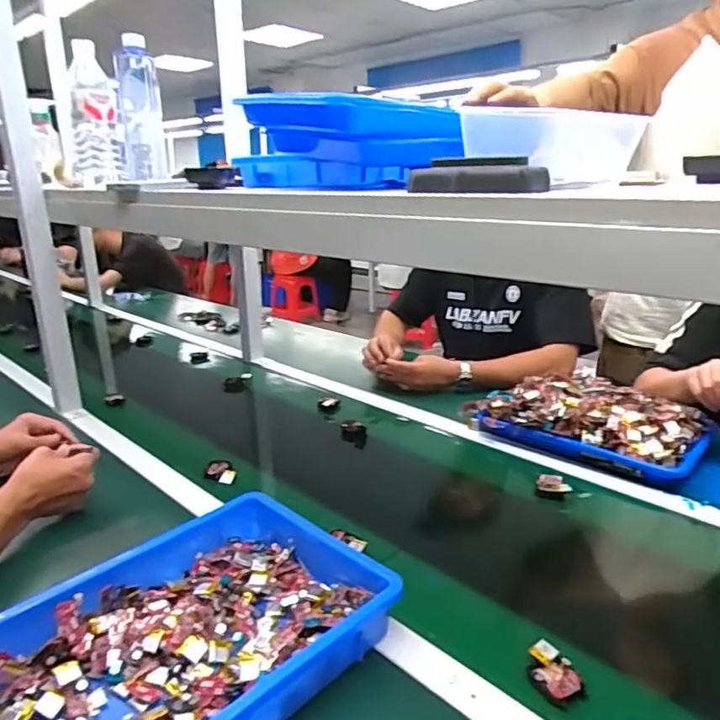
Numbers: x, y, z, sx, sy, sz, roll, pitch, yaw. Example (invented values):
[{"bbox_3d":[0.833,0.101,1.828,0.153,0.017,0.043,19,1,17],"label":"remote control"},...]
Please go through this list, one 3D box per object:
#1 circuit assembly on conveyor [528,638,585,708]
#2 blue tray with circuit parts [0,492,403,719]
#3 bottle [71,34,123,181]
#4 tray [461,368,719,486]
[{"bbox_3d":[0.165,0.270,0.498,0.038,0.014,0.053,-6,19,-16],"label":"circuit assembly on conveyor"},{"bbox_3d":[-0.168,0.251,0.512,0.372,0.066,0.264,-17,24,-42],"label":"blue tray with circuit parts"},{"bbox_3d":[-0.432,-0.397,0.925,0.074,0.209,0.080,-8,19,-20],"label":"bottle"},{"bbox_3d":[0.354,0.087,0.919,0.348,0.073,0.197,13,23,37],"label":"tray"}]

